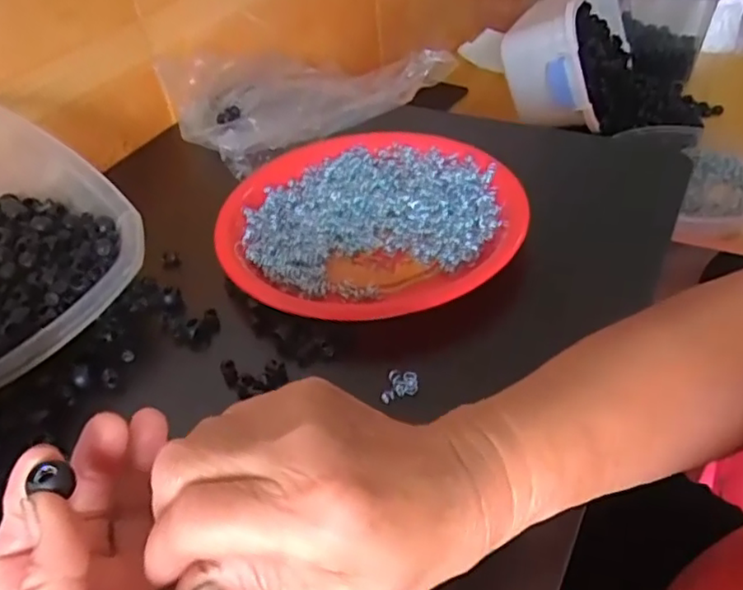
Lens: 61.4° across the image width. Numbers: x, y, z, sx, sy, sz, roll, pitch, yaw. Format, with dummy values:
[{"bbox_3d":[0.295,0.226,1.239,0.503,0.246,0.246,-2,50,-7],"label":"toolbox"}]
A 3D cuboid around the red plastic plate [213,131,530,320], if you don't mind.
[{"bbox_3d":[-0.001,-0.059,0.484,0.224,0.026,0.220,-3,42,3],"label":"red plastic plate"}]

